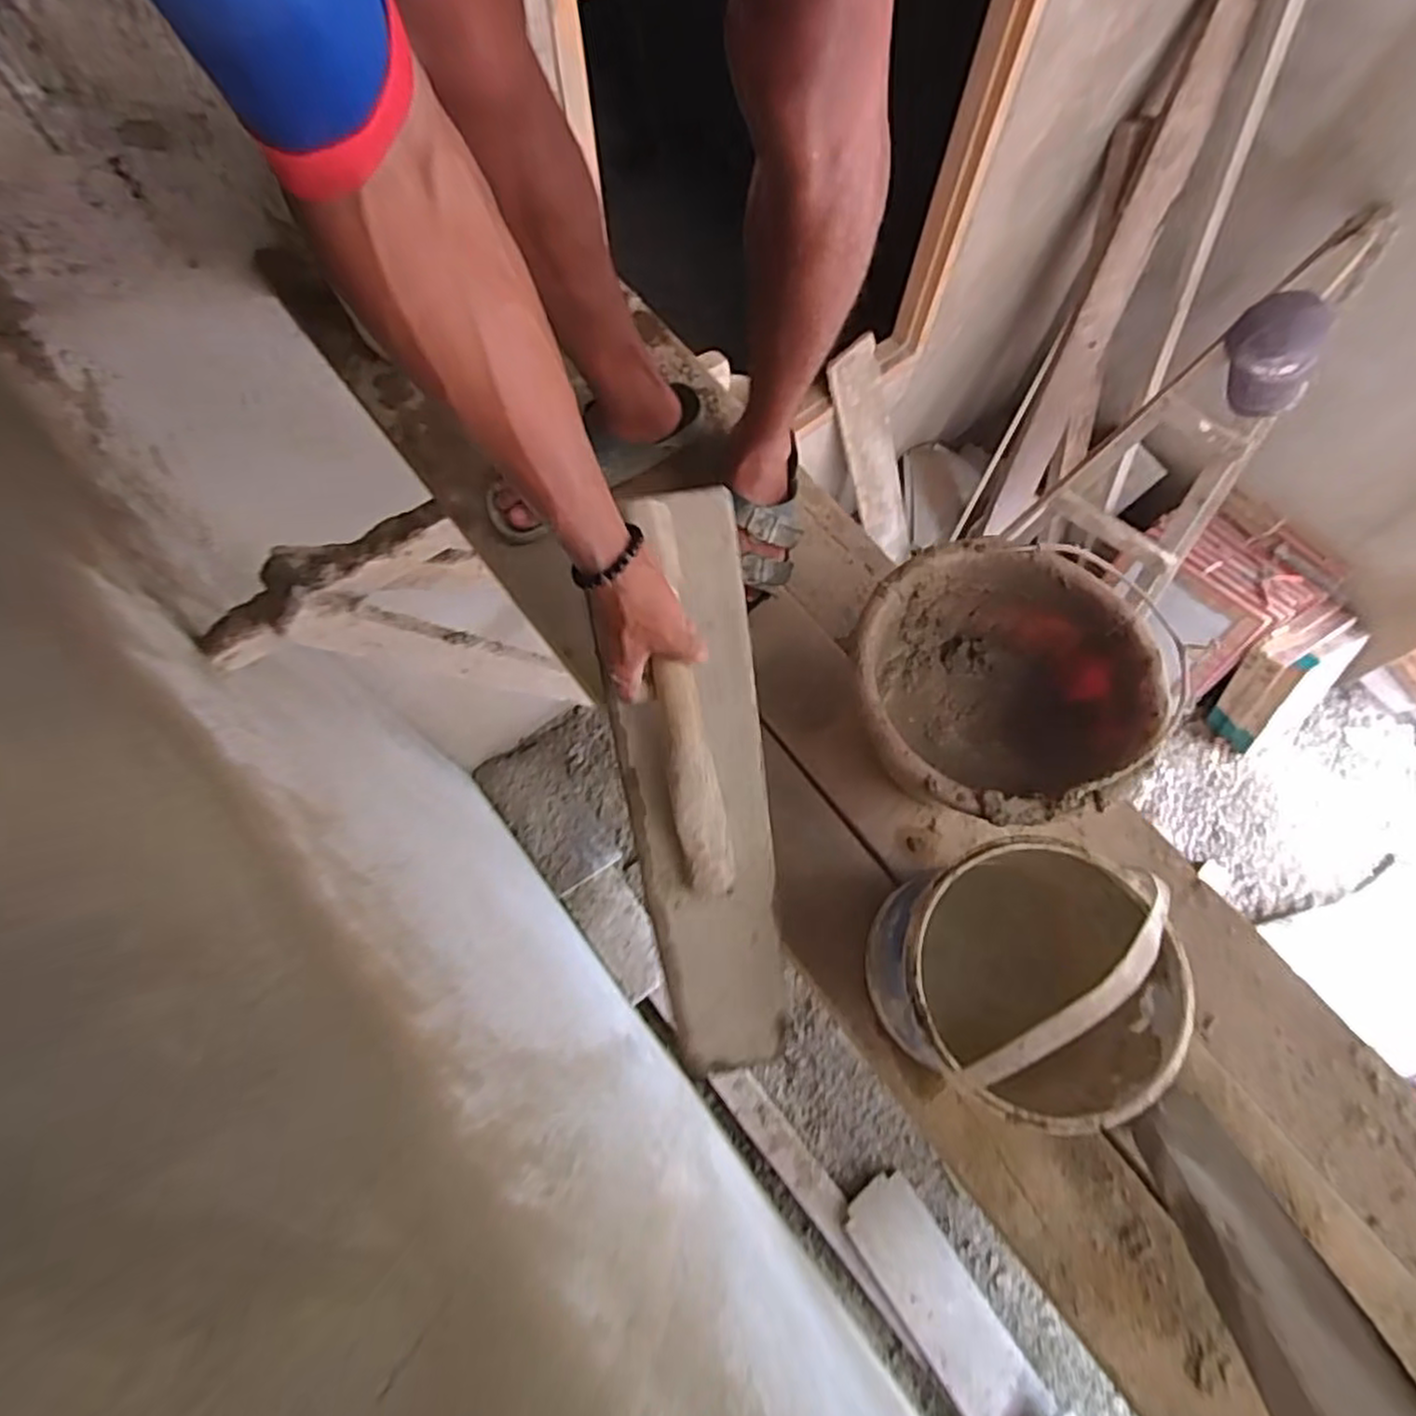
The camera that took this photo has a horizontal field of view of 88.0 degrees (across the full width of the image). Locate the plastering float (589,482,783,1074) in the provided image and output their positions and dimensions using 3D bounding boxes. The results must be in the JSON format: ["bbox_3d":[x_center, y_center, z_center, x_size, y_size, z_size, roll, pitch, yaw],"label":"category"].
[{"bbox_3d":[-0.015,0.046,0.588,0.124,0.068,0.466,-4,84,-1],"label":"plastering float"}]

